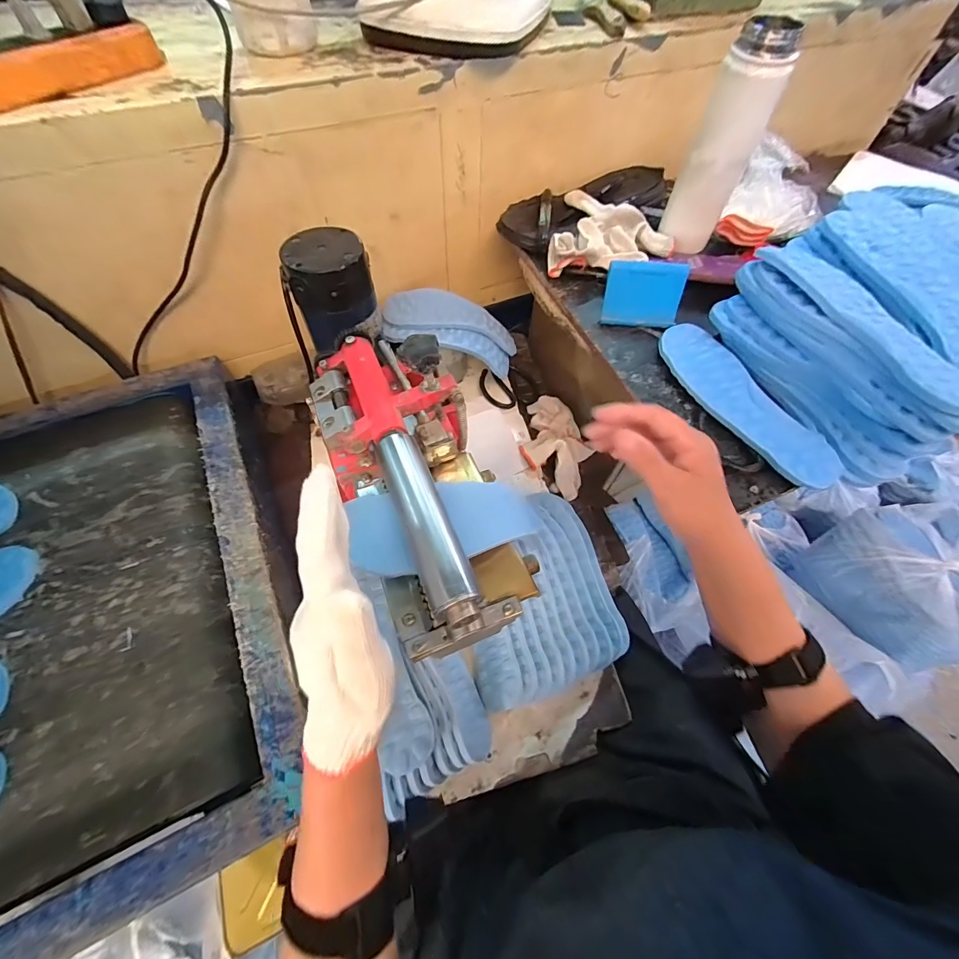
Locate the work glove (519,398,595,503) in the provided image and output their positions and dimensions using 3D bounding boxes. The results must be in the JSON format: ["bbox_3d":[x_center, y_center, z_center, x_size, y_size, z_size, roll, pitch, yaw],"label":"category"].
[{"bbox_3d":[0.120,-0.059,0.654,0.105,0.030,0.190,-17,63,-11],"label":"work glove"}]

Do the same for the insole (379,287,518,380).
[{"bbox_3d":[-0.047,-0.245,0.658,0.224,0.073,0.083,18,61,-7],"label":"insole"}]

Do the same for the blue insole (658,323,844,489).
[{"bbox_3d":[0.302,-0.094,0.461,0.085,0.016,0.241,-22,64,-14],"label":"blue insole"}]

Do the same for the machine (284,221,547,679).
[{"bbox_3d":[-0.087,-0.065,0.391,0.135,0.117,0.433,-23,64,-14],"label":"machine"}]

